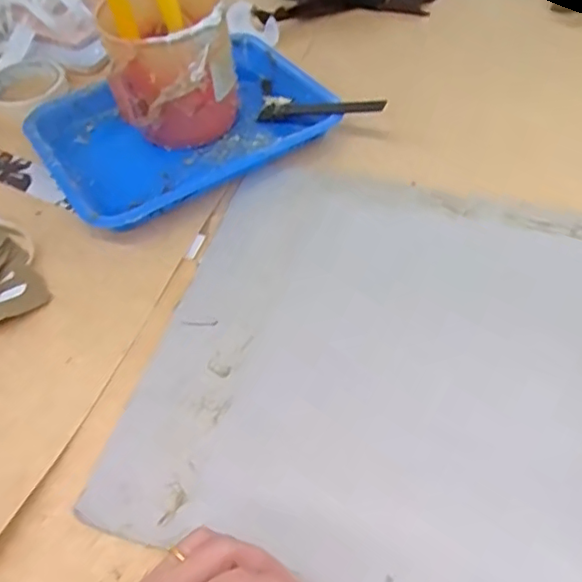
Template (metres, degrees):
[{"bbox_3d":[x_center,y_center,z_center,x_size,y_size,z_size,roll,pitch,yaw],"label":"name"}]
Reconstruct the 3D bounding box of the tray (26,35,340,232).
[{"bbox_3d":[-0.112,-0.173,0.620,0.283,0.035,0.219,-30,57,-18],"label":"tray"}]

